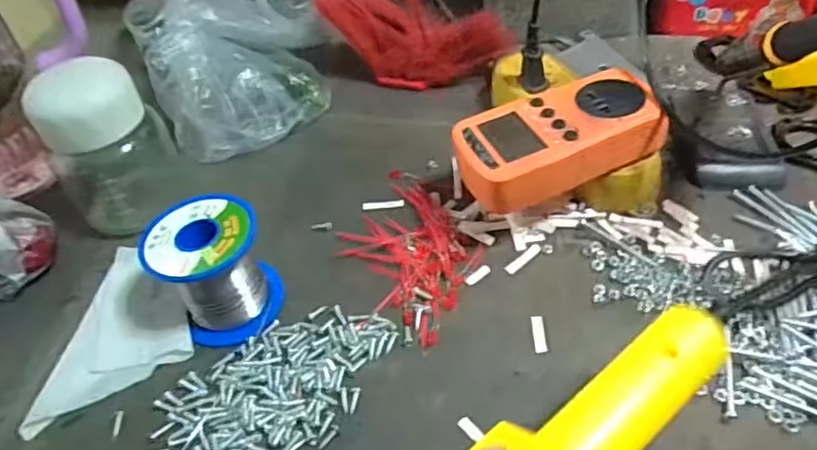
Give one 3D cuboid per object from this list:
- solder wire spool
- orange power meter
[{"bbox_3d":[-0.113,0.026,0.364,0.062,0.060,0.070,-25,49,-17],"label":"solder wire spool"},{"bbox_3d":[0.090,-0.056,0.386,0.125,0.031,0.067,-17,47,-11],"label":"orange power meter"}]

